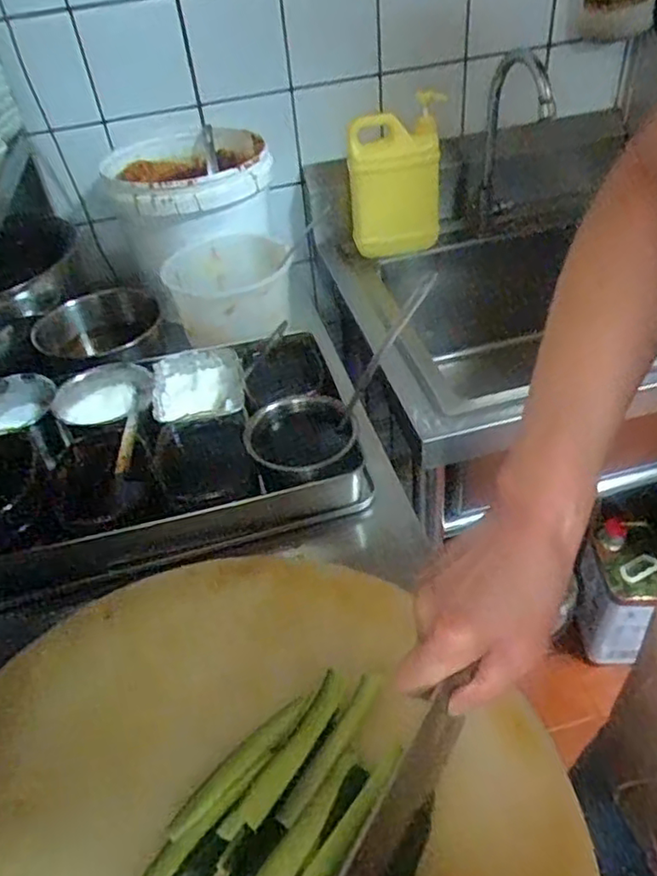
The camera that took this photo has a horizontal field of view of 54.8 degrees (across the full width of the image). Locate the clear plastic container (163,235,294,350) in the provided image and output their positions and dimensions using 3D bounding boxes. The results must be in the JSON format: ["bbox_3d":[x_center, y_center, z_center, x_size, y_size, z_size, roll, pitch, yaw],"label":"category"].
[{"bbox_3d":[-0.133,-0.196,0.863,0.162,0.096,0.164,-13,43,-7],"label":"clear plastic container"}]

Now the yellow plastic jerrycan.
[{"bbox_3d":[0.109,-0.409,1.026,0.154,0.205,0.084,-9,42,-3],"label":"yellow plastic jerrycan"}]

